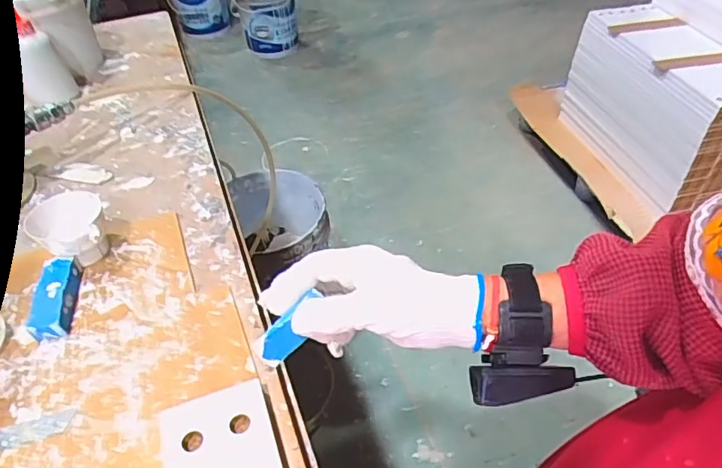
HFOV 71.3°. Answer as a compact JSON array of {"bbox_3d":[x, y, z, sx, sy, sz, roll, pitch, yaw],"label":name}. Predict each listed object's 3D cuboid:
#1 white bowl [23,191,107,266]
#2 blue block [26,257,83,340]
[{"bbox_3d":[-0.268,0.001,0.473,0.061,0.059,0.061,-2,44,2],"label":"white bowl"},{"bbox_3d":[-0.264,0.054,0.437,0.026,0.023,0.075,-10,45,-7],"label":"blue block"}]

